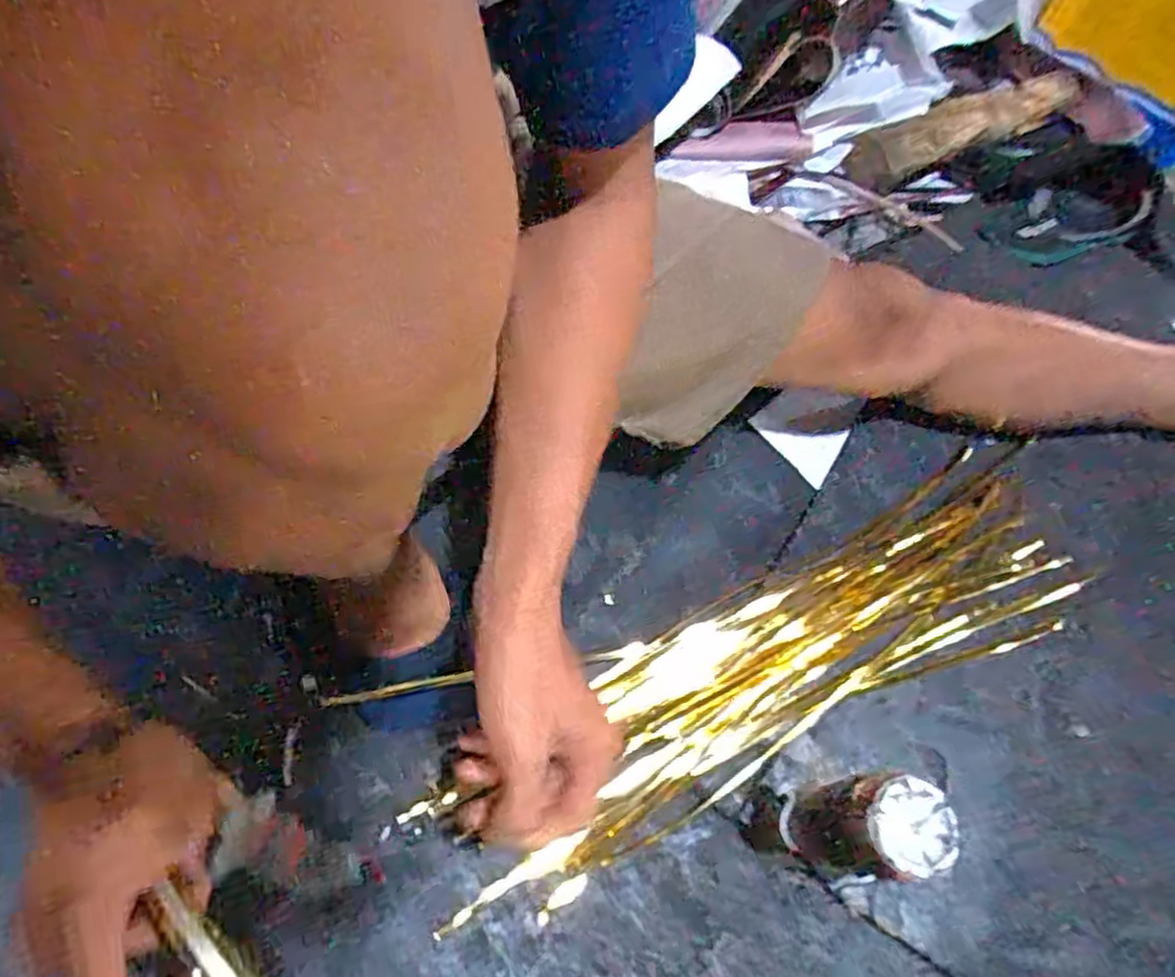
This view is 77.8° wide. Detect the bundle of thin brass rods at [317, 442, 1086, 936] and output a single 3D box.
[{"bbox_3d":[0.129,0.150,0.560,0.523,0.032,0.116,-29,66,-15],"label":"bundle of thin brass rods"}]

